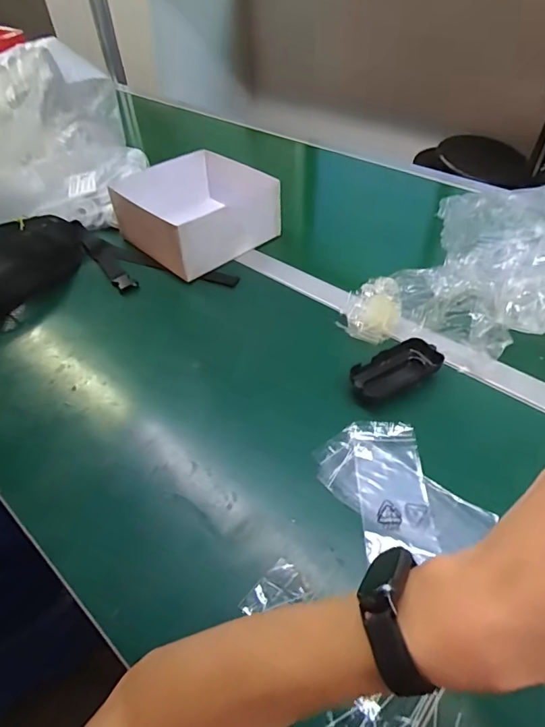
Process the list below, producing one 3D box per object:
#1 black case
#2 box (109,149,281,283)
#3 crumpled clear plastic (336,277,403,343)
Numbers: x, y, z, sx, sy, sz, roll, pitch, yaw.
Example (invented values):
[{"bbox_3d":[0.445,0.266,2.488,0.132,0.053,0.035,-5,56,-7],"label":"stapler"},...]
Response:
[{"bbox_3d":[0.141,0.007,0.528,0.111,0.021,0.047,-24,49,-19],"label":"black case"},{"bbox_3d":[-0.127,-0.254,0.748,0.213,0.096,0.215,-35,54,-27],"label":"box"},{"bbox_3d":[0.127,-0.069,0.579,0.072,0.057,0.074,13,48,15],"label":"crumpled clear plastic"}]

